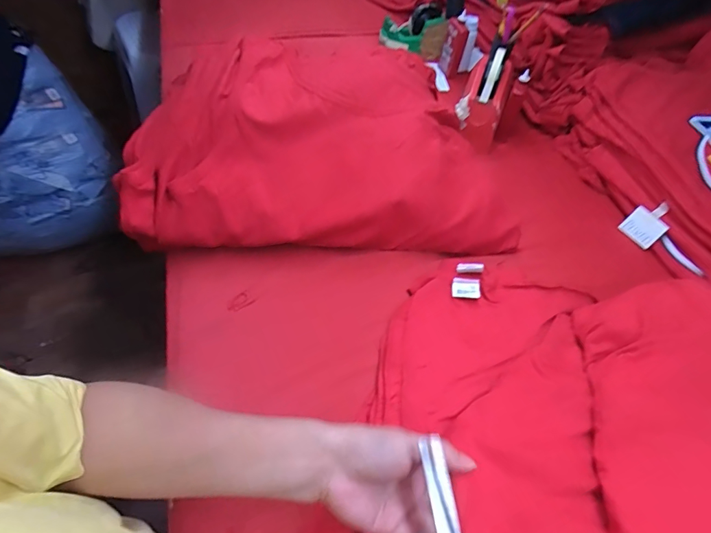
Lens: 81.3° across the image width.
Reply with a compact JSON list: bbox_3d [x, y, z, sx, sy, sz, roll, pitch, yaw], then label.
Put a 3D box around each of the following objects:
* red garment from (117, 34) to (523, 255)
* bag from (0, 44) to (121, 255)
[{"bbox_3d":[-0.034,-0.178,0.602,0.512,0.150,0.306,2,52,-10],"label":"red garment"},{"bbox_3d":[-1.039,-0.299,1.273,0.288,0.517,0.548,39,55,19],"label":"bag"}]

